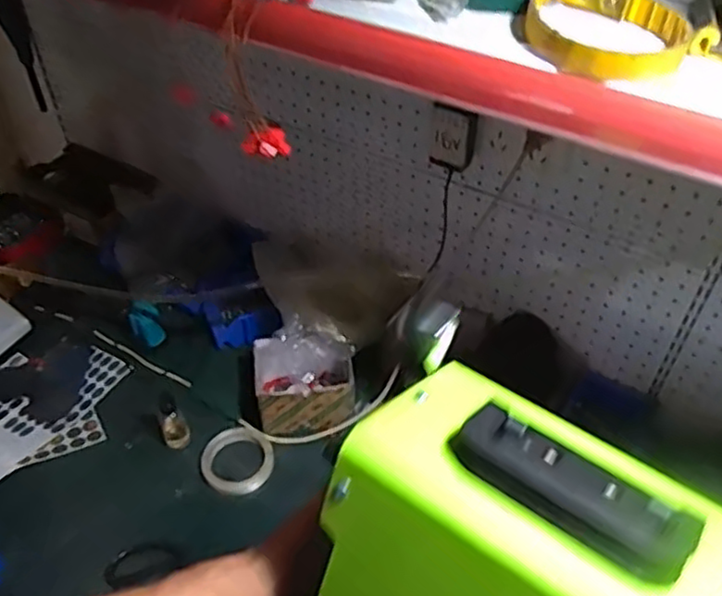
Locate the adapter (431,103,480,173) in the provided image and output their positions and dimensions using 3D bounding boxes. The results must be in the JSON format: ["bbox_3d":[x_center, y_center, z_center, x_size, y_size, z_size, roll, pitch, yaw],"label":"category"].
[{"bbox_3d":[0.114,-0.196,0.822,0.055,0.091,0.034,6,45,5],"label":"adapter"}]

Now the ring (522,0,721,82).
[{"bbox_3d":[0.169,-0.196,0.487,0.141,0.022,0.115,34,54,29],"label":"ring"}]

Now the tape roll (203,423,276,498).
[{"bbox_3d":[-0.177,0.229,0.963,0.105,0.015,0.096,0,45,0],"label":"tape roll"}]

